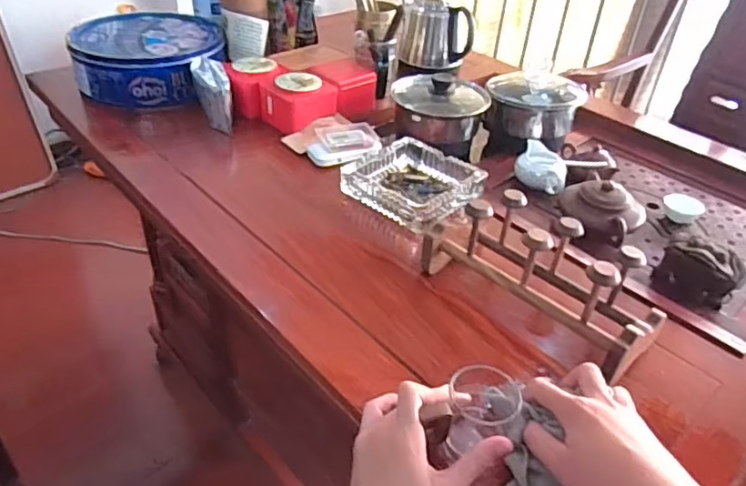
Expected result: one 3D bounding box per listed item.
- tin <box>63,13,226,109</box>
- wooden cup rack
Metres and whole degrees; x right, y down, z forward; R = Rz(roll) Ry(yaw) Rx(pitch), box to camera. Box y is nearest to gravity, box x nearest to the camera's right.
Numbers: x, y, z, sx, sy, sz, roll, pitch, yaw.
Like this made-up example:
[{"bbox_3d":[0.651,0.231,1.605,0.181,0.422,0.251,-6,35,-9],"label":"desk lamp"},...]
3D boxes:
[{"bbox_3d":[-0.377,-0.317,0.987,0.236,0.093,0.229,3,37,-2],"label":"tin"},{"bbox_3d":[0.177,0.024,0.600,0.111,0.107,0.233,-29,48,-35],"label":"wooden cup rack"}]

